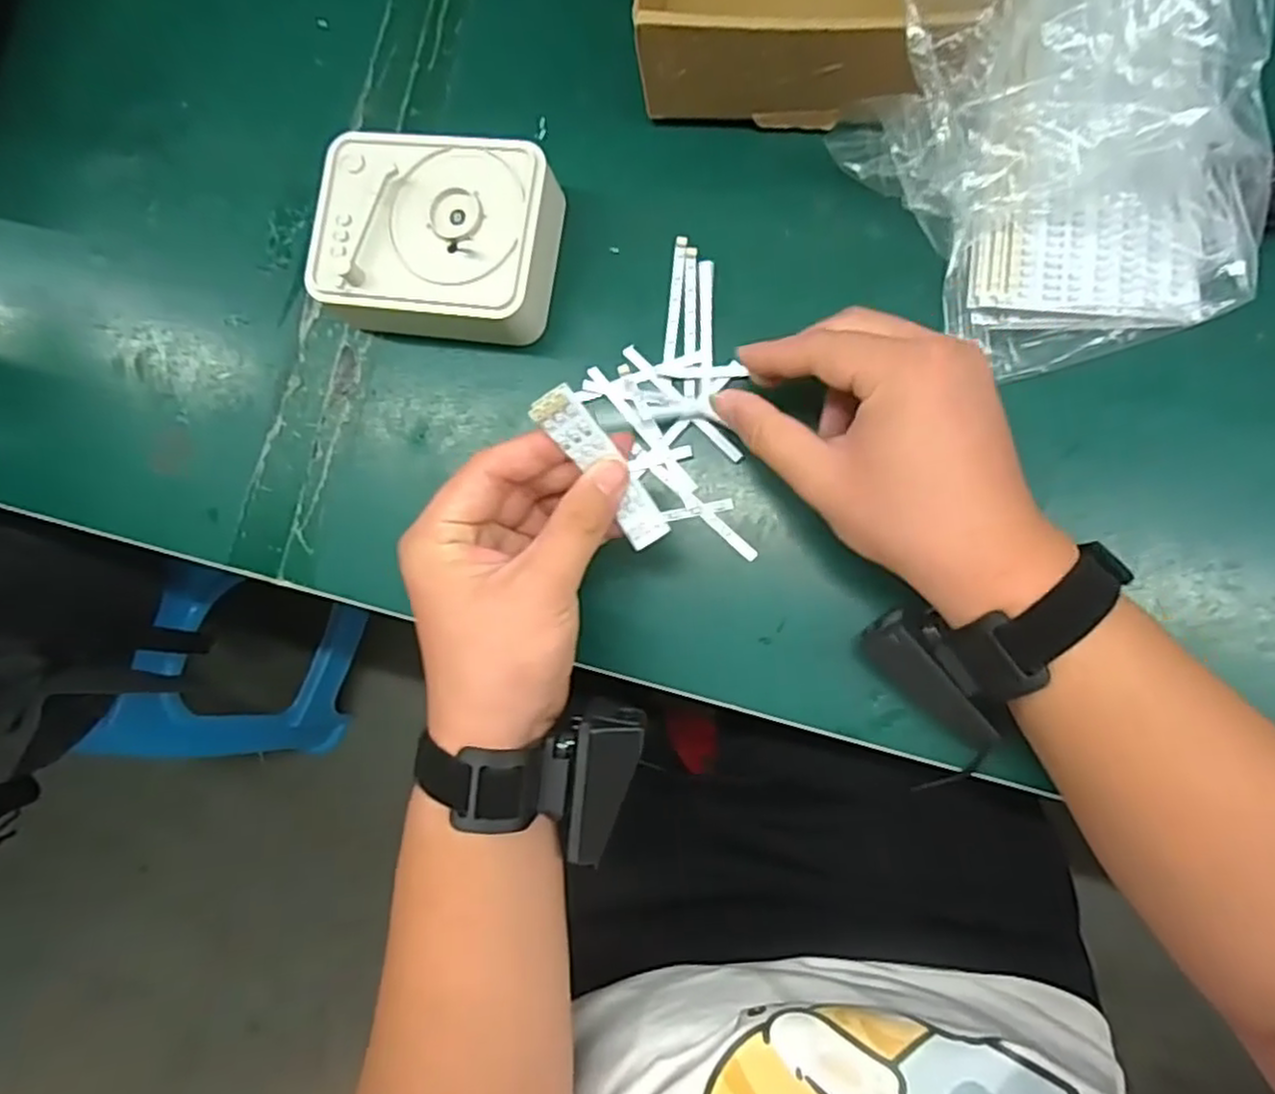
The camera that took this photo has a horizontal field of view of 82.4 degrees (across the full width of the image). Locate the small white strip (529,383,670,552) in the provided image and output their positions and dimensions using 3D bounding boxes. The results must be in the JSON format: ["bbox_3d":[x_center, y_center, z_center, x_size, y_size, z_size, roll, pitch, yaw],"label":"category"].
[{"bbox_3d":[-0.015,-0.034,0.322,0.019,0.011,0.088,-34,123,5],"label":"small white strip"}]

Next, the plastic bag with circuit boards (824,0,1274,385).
[{"bbox_3d":[0.198,-0.216,0.338,0.176,0.092,0.252,-1,86,9],"label":"plastic bag with circuit boards"}]

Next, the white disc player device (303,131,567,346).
[{"bbox_3d":[-0.111,-0.166,0.406,0.127,0.045,0.104,8,88,9],"label":"white disc player device"}]

